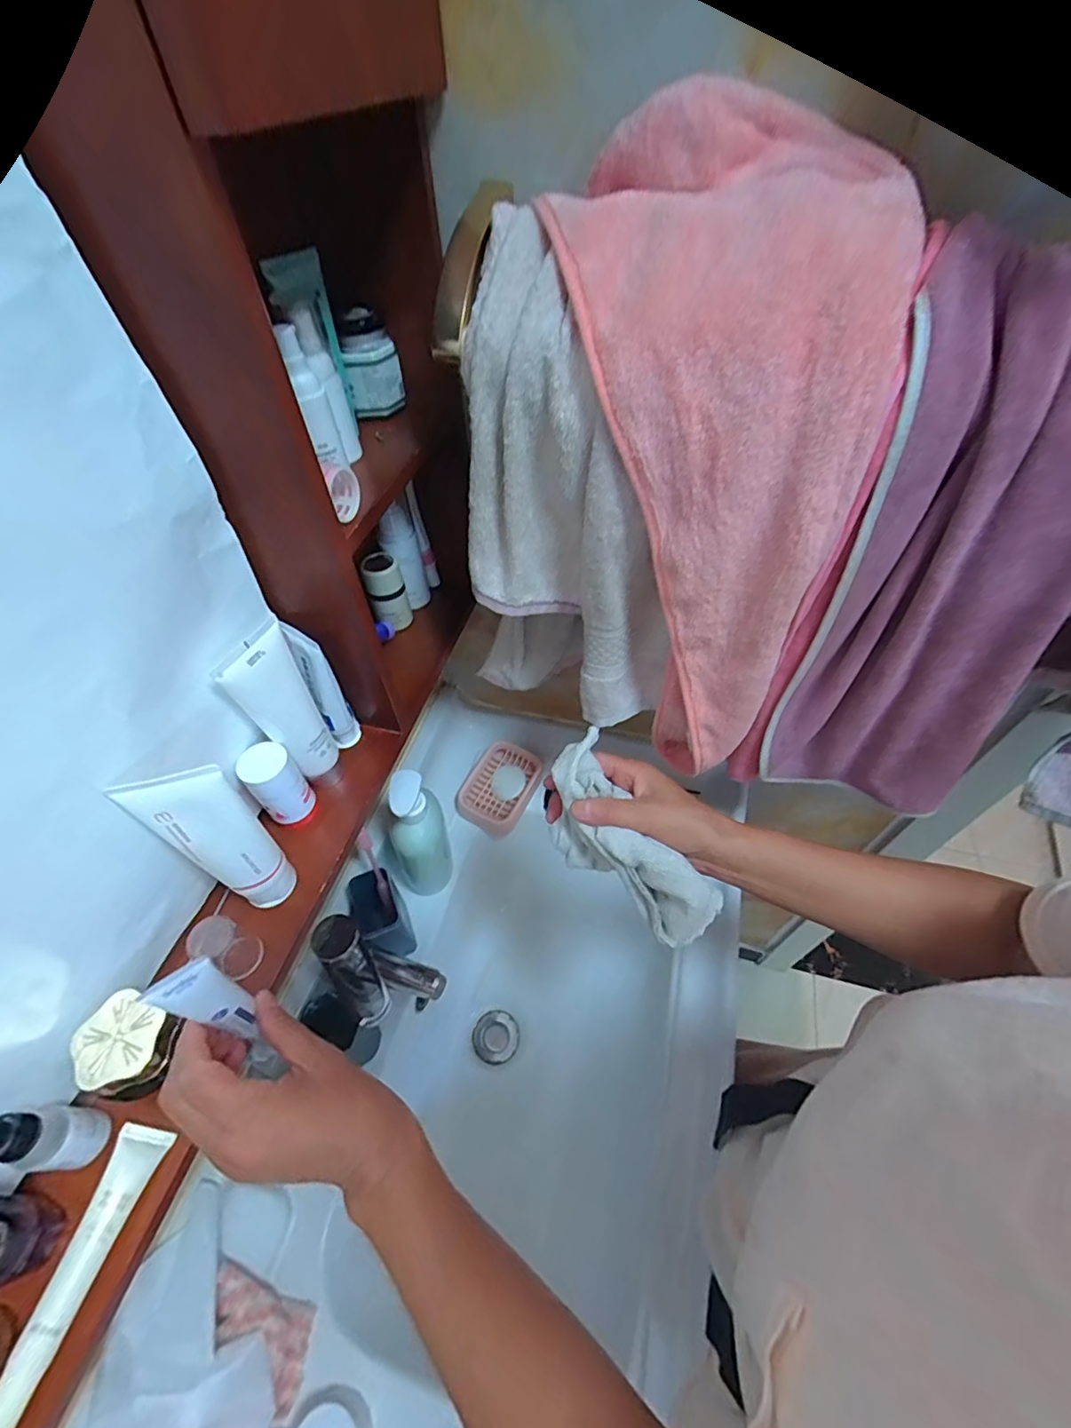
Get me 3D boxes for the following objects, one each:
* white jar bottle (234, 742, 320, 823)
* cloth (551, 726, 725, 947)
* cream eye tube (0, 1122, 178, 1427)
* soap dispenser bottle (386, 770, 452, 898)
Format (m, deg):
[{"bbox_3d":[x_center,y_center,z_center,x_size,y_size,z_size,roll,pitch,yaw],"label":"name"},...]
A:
[{"bbox_3d":[-0.201,0.055,0.426,0.036,0.067,0.031,-38,60,-25],"label":"white jar bottle"},{"bbox_3d":[0.067,0.101,0.420,0.064,0.061,0.165,-38,87,-25],"label":"cloth"},{"bbox_3d":[-0.241,0.290,0.286,0.023,0.018,0.118,10,53,10],"label":"cream eye tube"},{"bbox_3d":[-0.133,0.147,0.646,0.052,0.208,0.081,27,57,21],"label":"soap dispenser bottle"}]

